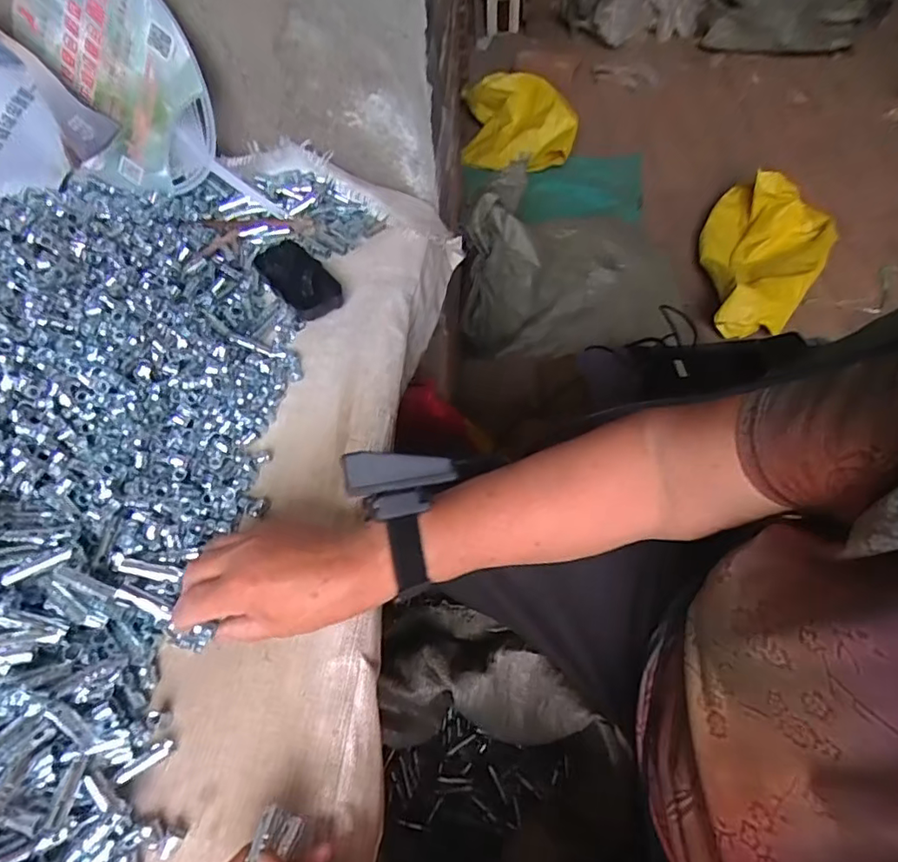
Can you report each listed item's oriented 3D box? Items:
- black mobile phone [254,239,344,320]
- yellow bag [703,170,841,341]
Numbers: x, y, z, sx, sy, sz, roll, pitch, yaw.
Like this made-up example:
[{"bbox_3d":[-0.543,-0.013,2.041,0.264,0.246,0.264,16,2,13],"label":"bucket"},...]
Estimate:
[{"bbox_3d":[-0.154,-0.155,0.558,0.052,0.016,0.119,-36,62,-19],"label":"black mobile phone"},{"bbox_3d":[0.782,-0.453,1.377,0.299,0.172,0.474,25,62,18],"label":"yellow bag"}]

